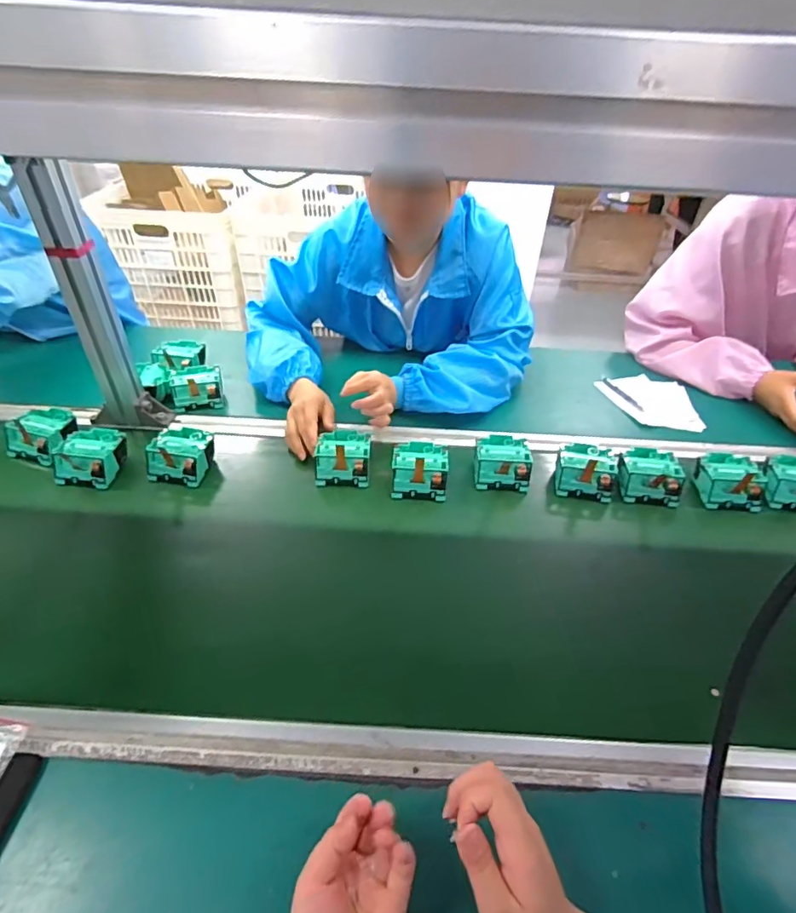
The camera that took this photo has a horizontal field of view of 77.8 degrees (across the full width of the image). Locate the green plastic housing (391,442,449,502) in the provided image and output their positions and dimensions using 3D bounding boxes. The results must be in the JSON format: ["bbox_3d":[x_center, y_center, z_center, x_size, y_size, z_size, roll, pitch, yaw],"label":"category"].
[{"bbox_3d":[0.030,0.016,0.678,0.074,0.043,0.078,3,39,1],"label":"green plastic housing"}]

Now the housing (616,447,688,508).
[{"bbox_3d":[0.343,0.026,0.674,0.081,0.041,0.072,10,39,9],"label":"housing"}]

